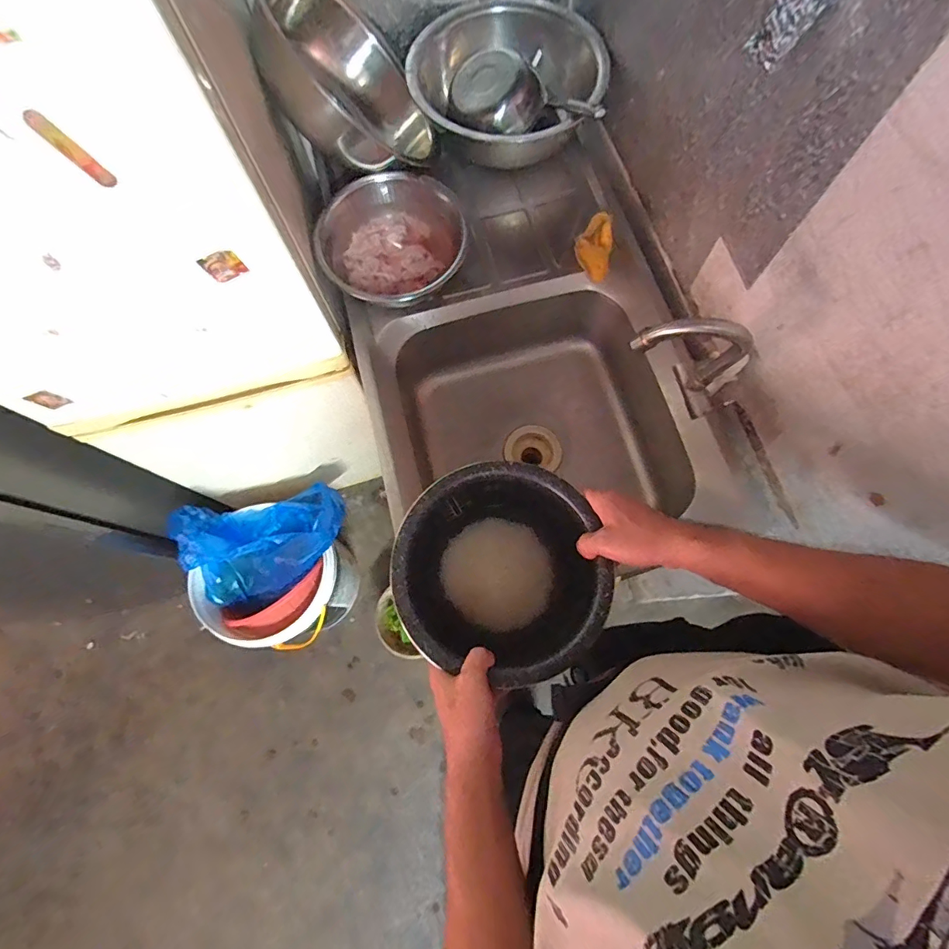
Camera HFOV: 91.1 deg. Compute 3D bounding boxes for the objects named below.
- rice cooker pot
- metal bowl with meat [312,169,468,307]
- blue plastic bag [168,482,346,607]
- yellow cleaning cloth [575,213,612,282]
[{"bbox_3d":[0.026,0.113,0.546,0.216,0.130,0.226,0,73,1],"label":"rice cooker pot"},{"bbox_3d":[-0.130,-0.379,0.746,0.223,0.091,0.203,0,73,1],"label":"metal bowl with meat"},{"bbox_3d":[-0.472,0.159,1.070,0.362,0.151,0.244,-13,73,-3],"label":"blue plastic bag"},{"bbox_3d":[0.200,-0.382,0.781,0.060,0.044,0.101,5,73,3],"label":"yellow cleaning cloth"}]

